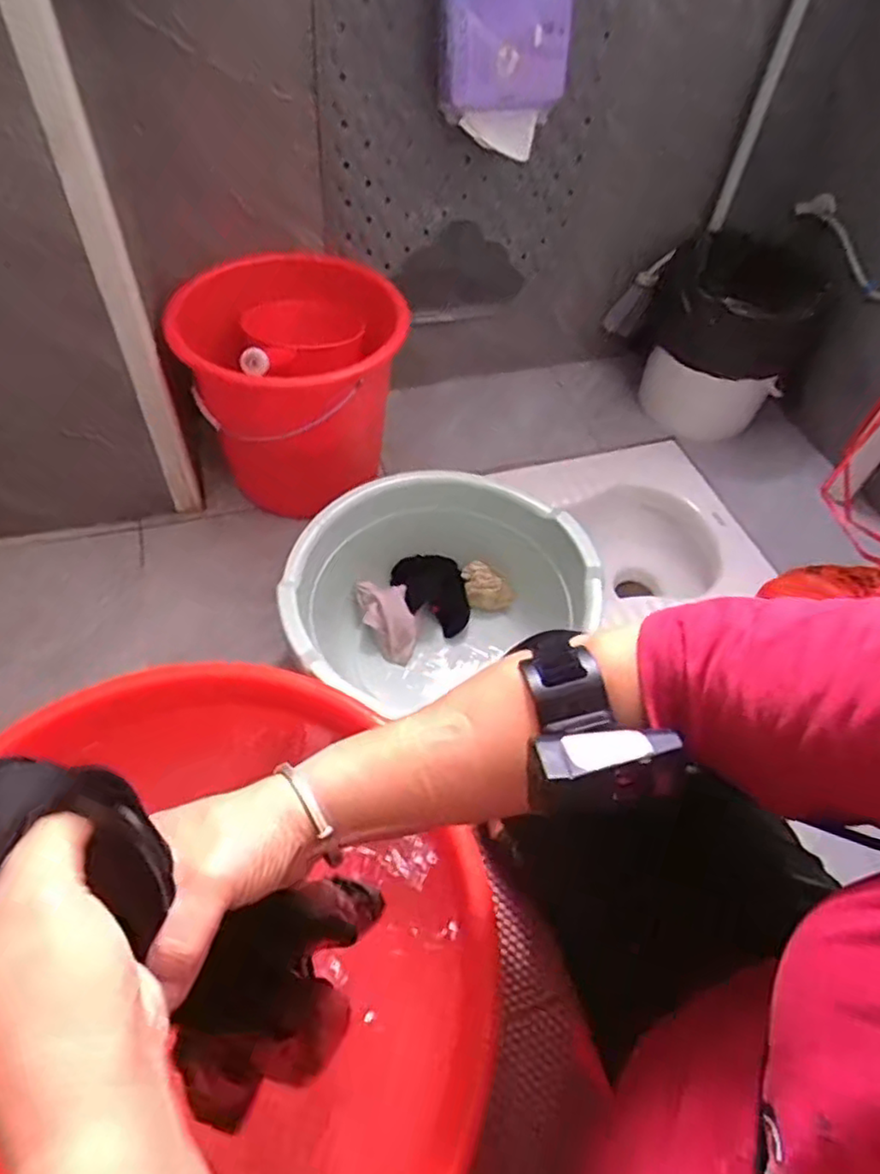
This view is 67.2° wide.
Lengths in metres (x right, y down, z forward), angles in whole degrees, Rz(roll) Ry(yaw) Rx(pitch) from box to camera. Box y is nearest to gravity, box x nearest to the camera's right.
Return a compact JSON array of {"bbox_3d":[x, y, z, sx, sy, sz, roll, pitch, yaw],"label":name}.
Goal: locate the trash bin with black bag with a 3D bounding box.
[{"bbox_3d":[0.490,-0.424,1.194,0.255,0.275,0.292,9,53,2],"label":"trash bin with black bag"}]

